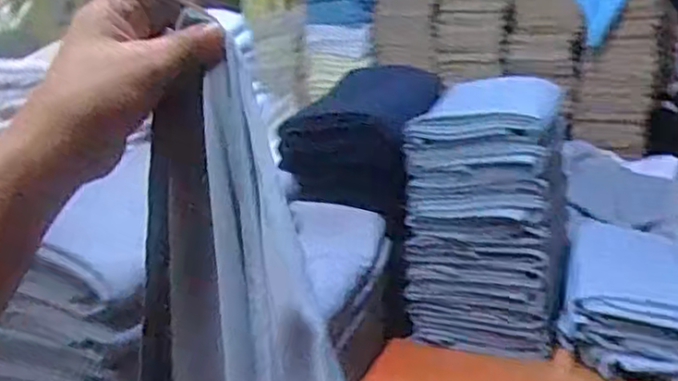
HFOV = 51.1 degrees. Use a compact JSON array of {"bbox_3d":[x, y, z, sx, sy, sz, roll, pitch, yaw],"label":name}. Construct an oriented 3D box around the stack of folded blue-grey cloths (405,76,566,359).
[{"bbox_3d":[0.306,0.032,1.414,0.285,0.470,0.311,2,17,20],"label":"stack of folded blue-grey cloths"}]

